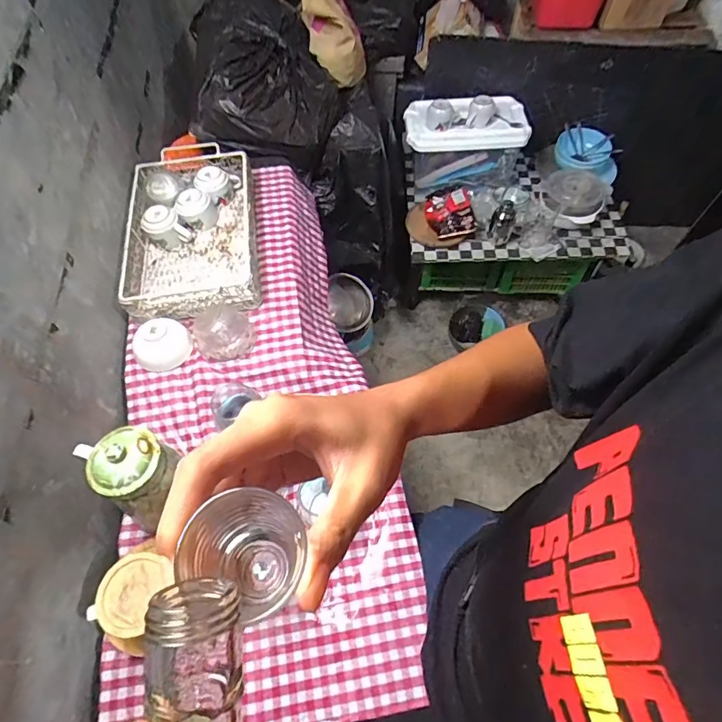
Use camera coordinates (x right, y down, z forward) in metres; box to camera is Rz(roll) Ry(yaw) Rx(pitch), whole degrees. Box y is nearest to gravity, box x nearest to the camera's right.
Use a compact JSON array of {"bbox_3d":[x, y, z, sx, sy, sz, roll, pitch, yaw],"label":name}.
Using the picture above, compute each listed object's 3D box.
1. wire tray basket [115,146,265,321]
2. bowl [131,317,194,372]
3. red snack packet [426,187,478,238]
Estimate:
[{"bbox_3d":[-0.372,-0.299,0.996,0.264,0.073,0.446,-9,63,-3],"label":"wire tray basket"},{"bbox_3d":[-0.383,-0.037,0.868,0.093,0.053,0.102,-1,62,1],"label":"bowl"},{"bbox_3d":[0.292,-0.476,1.460,0.152,0.043,0.155,-11,63,-5],"label":"red snack packet"}]

